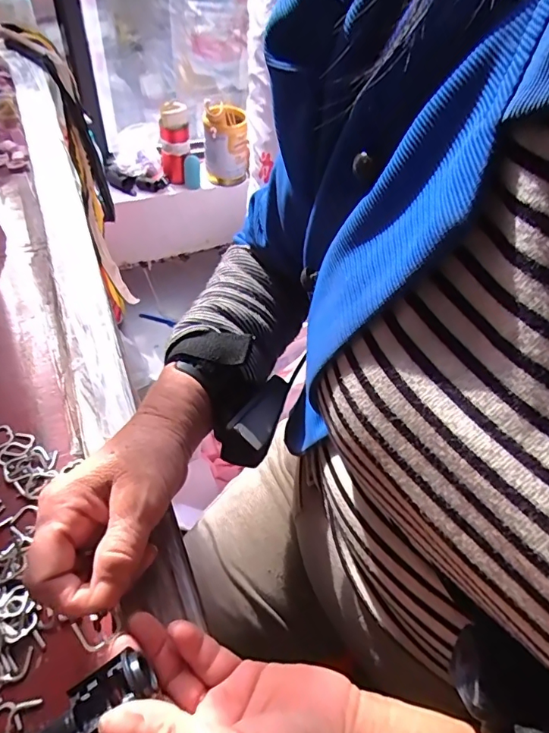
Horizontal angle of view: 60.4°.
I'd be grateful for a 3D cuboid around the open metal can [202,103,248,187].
[{"bbox_3d":[-0.143,-0.652,1.396,0.125,0.199,0.146,-3,50,-8],"label":"open metal can"}]

